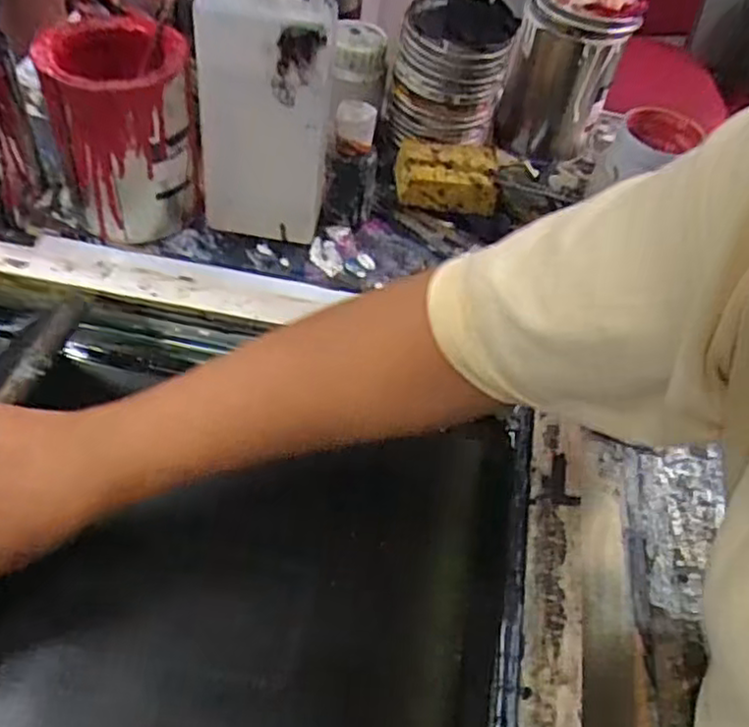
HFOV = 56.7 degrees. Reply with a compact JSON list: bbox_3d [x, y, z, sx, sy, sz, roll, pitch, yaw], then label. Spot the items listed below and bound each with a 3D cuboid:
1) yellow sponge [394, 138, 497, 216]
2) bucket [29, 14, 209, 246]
[{"bbox_3d":[0.068,-0.182,0.671,0.099,0.038,0.081,6,50,-3],"label":"yellow sponge"},{"bbox_3d":[-0.203,-0.191,0.567,0.103,0.134,0.113,-14,54,-19],"label":"bucket"}]

